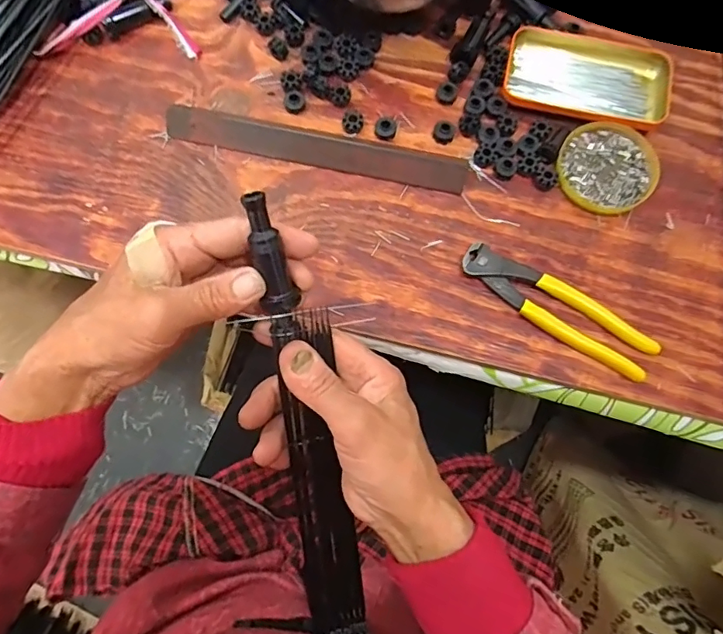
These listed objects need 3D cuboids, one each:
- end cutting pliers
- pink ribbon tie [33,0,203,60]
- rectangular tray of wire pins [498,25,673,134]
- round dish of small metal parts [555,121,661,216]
[{"bbox_3d":[0.155,-0.007,0.408,0.162,0.015,0.038,34,79,8],"label":"end cutting pliers"},{"bbox_3d":[-0.222,-0.295,0.472,0.139,0.028,0.109,-1,76,0],"label":"pink ribbon tie"},{"bbox_3d":[0.202,-0.215,0.460,0.141,0.022,0.081,12,76,3],"label":"rectangular tray of wire pins"},{"bbox_3d":[0.213,-0.132,0.442,0.082,0.009,0.086,0,76,0],"label":"round dish of small metal parts"}]

